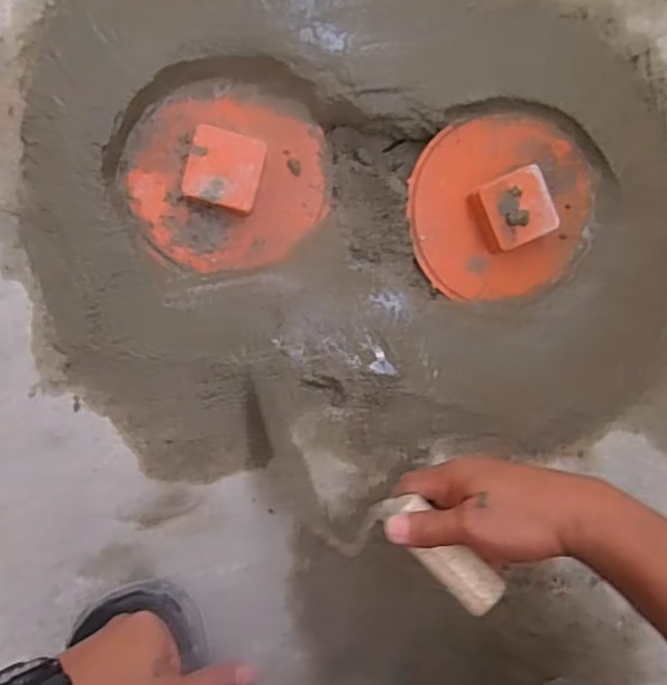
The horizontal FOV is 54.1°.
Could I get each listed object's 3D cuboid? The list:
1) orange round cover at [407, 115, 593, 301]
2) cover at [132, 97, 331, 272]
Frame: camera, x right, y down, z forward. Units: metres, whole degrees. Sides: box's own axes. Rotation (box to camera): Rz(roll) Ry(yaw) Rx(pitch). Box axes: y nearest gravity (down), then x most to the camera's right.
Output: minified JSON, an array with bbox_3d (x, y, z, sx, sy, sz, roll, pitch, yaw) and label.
[{"bbox_3d":[0.145,-0.115,0.552,0.156,0.035,0.147,0,93,-8],"label":"orange round cover"},{"bbox_3d":[-0.082,-0.128,0.524,0.154,0.036,0.135,-6,94,-8],"label":"cover"}]

